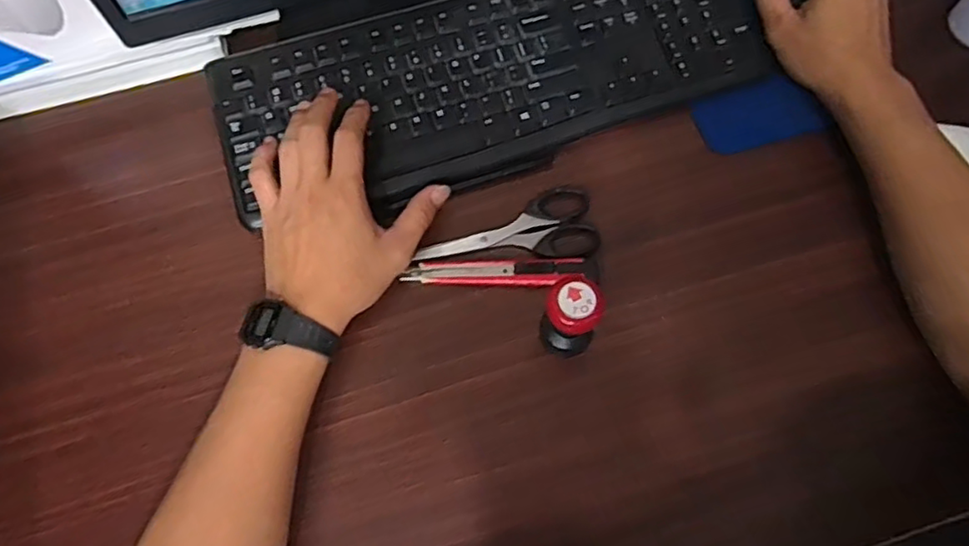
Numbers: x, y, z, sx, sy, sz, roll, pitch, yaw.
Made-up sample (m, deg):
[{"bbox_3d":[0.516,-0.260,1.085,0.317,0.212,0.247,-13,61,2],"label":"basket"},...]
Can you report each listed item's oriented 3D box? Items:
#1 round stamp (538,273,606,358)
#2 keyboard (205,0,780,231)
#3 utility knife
[{"bbox_3d":[0.057,0.030,0.408,0.036,0.077,0.031,12,70,5],"label":"round stamp"},{"bbox_3d":[0.007,-0.159,0.506,0.436,0.031,0.163,-15,70,-4],"label":"keyboard"},{"bbox_3d":[0.013,-0.001,0.462,0.140,0.011,0.022,0,70,0],"label":"utility knife"}]

